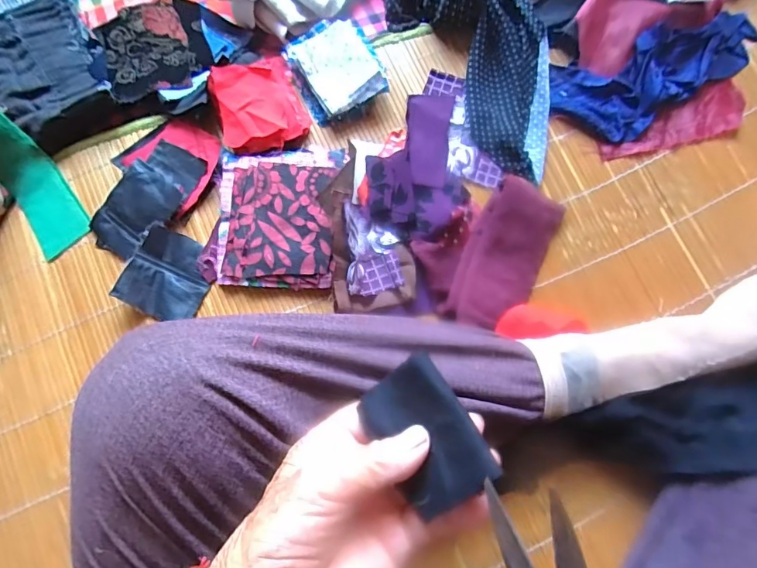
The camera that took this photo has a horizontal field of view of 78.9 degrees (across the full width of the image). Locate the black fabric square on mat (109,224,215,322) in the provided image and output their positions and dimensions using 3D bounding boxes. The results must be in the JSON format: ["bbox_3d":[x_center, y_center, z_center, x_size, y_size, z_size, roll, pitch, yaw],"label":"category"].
[{"bbox_3d":[-0.183,-0.007,0.405,0.068,0.006,0.072,26,78,-7],"label":"black fabric square on mat"}]

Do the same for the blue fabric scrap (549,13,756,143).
[{"bbox_3d":[0.296,-0.220,0.469,0.246,0.034,0.089,-25,76,-8],"label":"blue fabric scrap"}]

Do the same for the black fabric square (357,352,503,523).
[{"bbox_3d":[0.021,0.070,0.218,0.048,0.004,0.067,-46,56,19],"label":"black fabric square"}]

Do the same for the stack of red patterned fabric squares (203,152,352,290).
[{"bbox_3d":[-0.093,-0.062,0.415,0.112,0.028,0.128,6,73,0],"label":"stack of red patterned fabric squares"}]

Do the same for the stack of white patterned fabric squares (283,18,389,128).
[{"bbox_3d":[-0.042,-0.209,0.445,0.078,0.022,0.093,-23,75,-8],"label":"stack of white patterned fabric squares"}]

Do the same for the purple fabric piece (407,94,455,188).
[{"bbox_3d":[0.047,-0.140,0.442,0.043,0.012,0.096,8,73,1],"label":"purple fabric piece"}]

